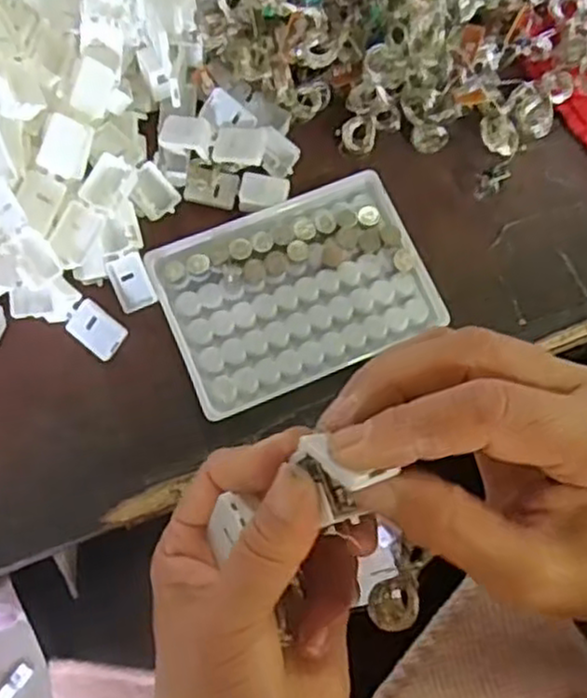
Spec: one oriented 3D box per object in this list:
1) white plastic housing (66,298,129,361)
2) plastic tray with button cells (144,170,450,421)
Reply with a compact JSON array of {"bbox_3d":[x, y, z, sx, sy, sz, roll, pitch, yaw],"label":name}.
[{"bbox_3d":[-0.098,-0.009,0.363,0.027,0.011,0.019,38,78,8],"label":"white plastic housing"},{"bbox_3d":[0.001,-0.030,0.369,0.128,0.013,0.092,-22,77,-7],"label":"plastic tray with button cells"}]

